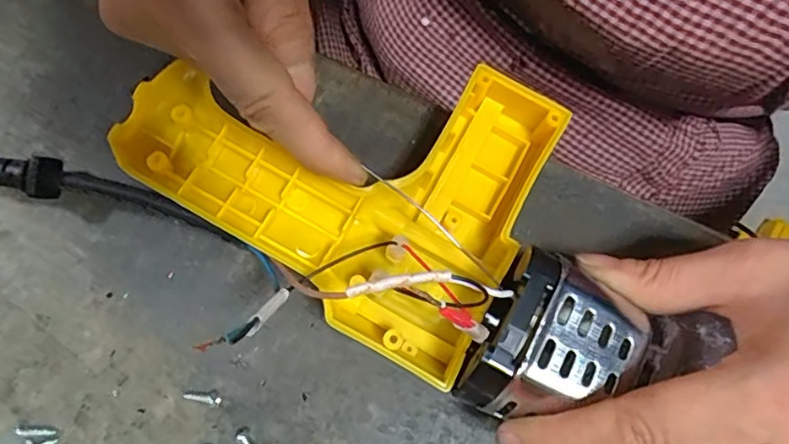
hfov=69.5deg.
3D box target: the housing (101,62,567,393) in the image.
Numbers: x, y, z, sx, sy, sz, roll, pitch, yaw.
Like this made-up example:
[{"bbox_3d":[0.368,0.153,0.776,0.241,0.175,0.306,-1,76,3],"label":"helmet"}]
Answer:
[{"bbox_3d":[-0.018,-0.024,0.224,0.149,0.037,0.115,28,75,9],"label":"housing"}]

